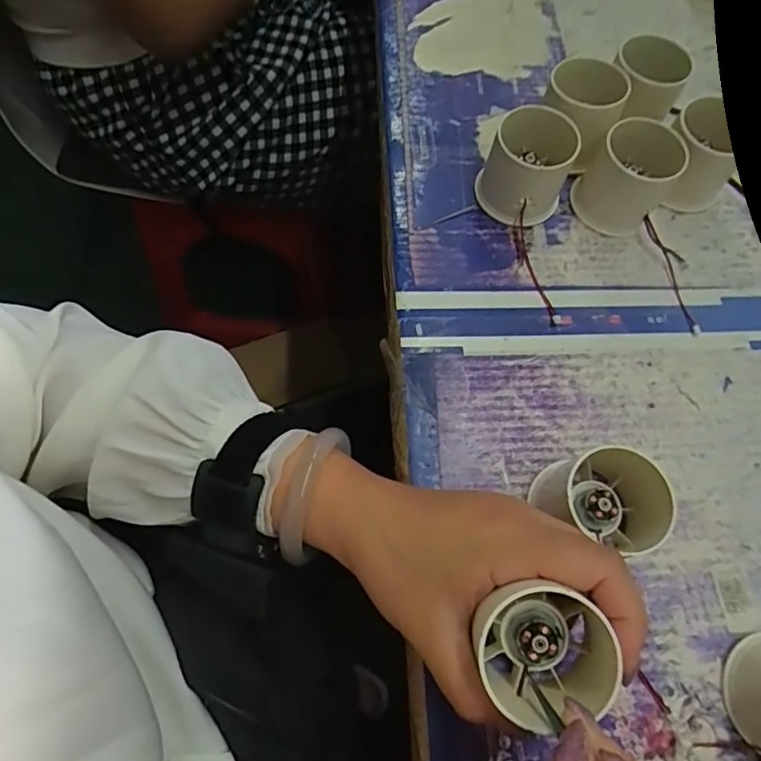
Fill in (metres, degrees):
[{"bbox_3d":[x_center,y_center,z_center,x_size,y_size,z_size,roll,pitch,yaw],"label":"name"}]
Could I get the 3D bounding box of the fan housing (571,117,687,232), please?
[{"bbox_3d":[0.161,-0.134,0.356,0.053,0.051,0.052,1,68,-2],"label":"fan housing"}]

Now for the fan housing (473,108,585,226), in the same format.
[{"bbox_3d":[0.094,-0.138,0.353,0.053,0.051,0.053,1,68,-2],"label":"fan housing"}]

